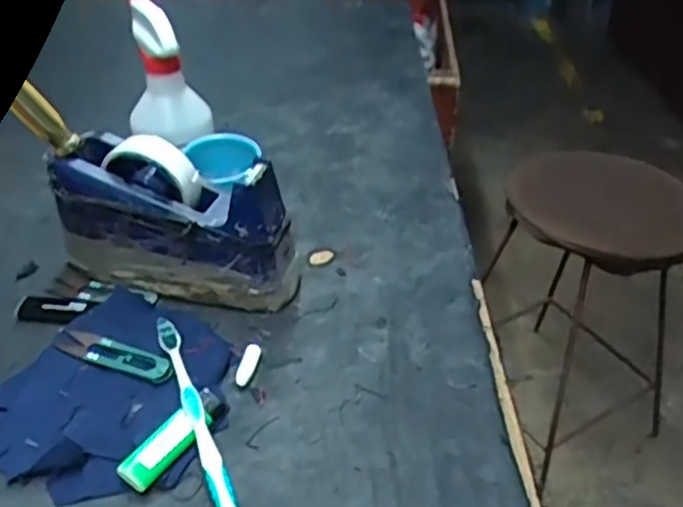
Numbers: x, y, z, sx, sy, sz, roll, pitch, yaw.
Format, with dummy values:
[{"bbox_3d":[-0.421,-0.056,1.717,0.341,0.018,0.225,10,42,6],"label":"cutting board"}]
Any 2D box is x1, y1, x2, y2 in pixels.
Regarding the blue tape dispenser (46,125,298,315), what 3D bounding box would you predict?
[{"bbox_3d":[-0.137,-0.023,0.573,0.201,0.110,0.065,12,39,14],"label":"blue tape dispenser"}]

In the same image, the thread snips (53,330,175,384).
[{"bbox_3d":[-0.172,0.076,0.517,0.104,0.011,0.024,15,40,18],"label":"thread snips"}]

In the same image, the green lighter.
[{"bbox_3d":[-0.113,0.125,0.460,0.025,0.017,0.079,25,44,28],"label":"green lighter"}]

